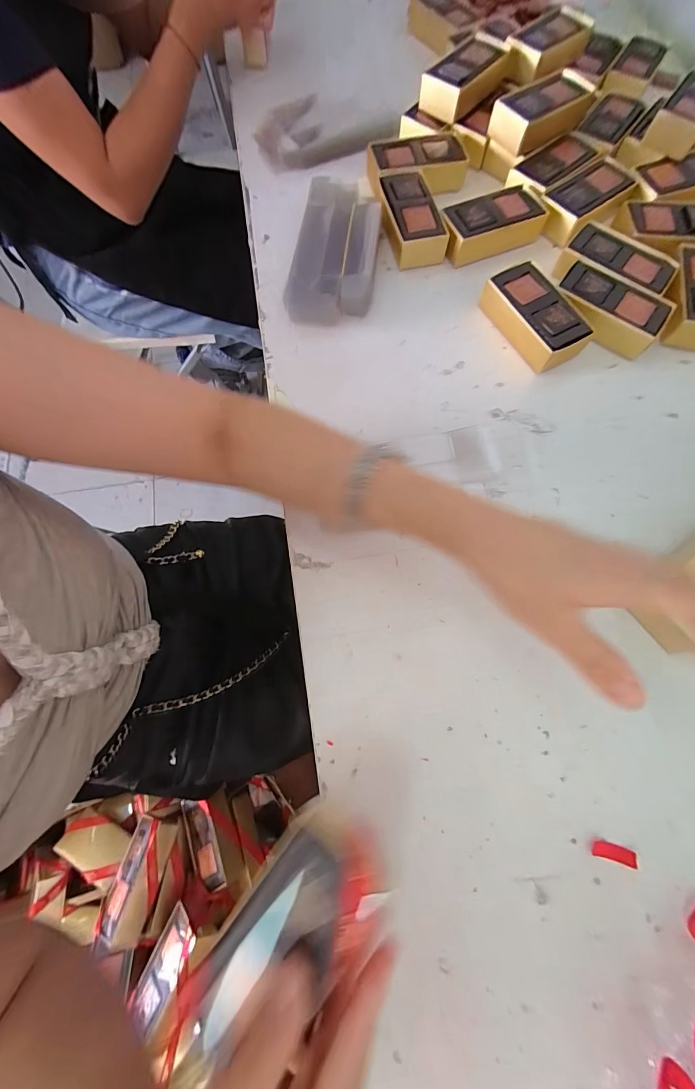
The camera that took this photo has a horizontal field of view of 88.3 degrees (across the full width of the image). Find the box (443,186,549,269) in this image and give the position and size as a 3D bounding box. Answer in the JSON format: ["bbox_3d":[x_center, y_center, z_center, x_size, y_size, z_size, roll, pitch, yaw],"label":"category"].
[{"bbox_3d":[0.167,-0.378,0.424,0.123,0.036,0.057,-22,75,-7],"label":"box"}]

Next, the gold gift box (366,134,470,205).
[{"bbox_3d":[0.085,-0.474,0.449,0.111,0.034,0.061,-15,74,-5],"label":"gold gift box"}]

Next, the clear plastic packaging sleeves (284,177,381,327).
[{"bbox_3d":[-0.012,-0.336,0.410,0.093,0.039,0.197,7,74,2],"label":"clear plastic packaging sleeves"}]

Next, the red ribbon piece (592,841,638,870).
[{"bbox_3d":[0.197,0.228,0.263,0.029,0.004,0.011,13,74,3],"label":"red ribbon piece"}]

